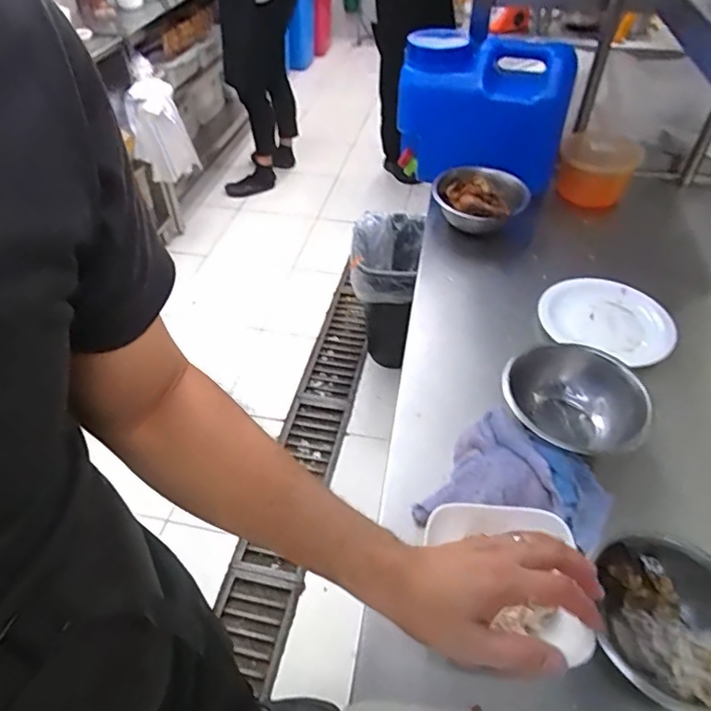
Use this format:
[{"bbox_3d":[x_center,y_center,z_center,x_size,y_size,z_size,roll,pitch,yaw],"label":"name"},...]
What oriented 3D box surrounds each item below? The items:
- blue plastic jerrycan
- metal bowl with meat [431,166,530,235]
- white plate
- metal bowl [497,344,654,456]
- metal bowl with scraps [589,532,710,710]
[{"bbox_3d":[0.231,-0.447,0.989,0.292,0.221,0.152,24,51,23],"label":"blue plastic jerrycan"},{"bbox_3d":[0.219,-0.277,0.968,0.166,0.066,0.135,33,55,29],"label":"metal bowl with meat"},{"bbox_3d":[0.368,-0.057,0.798,0.170,0.037,0.171,-5,49,6],"label":"white plate"},{"bbox_3d":[0.262,0.069,0.653,0.171,0.084,0.162,-1,46,1],"label":"metal bowl"},{"bbox_3d":[0.282,0.243,0.485,0.141,0.071,0.148,-1,46,1],"label":"metal bowl with scraps"}]

